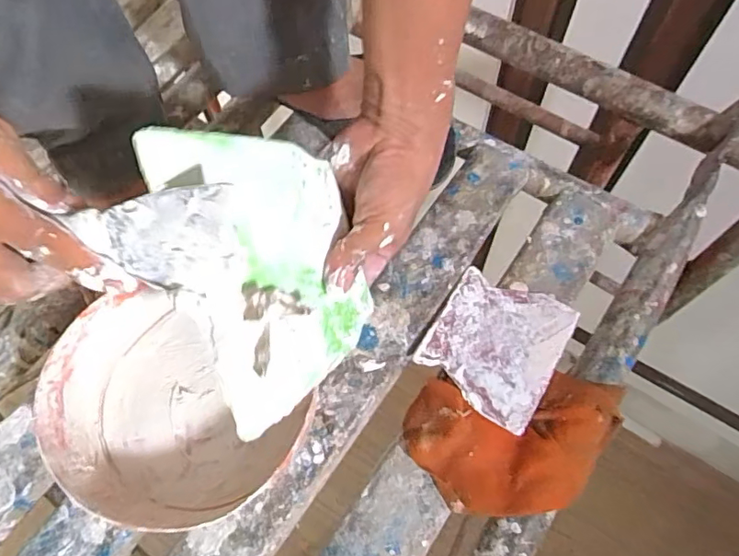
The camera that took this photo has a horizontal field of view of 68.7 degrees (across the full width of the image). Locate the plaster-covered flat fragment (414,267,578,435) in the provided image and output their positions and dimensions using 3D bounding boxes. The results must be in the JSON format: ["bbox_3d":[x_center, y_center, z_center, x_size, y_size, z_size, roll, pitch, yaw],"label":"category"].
[{"bbox_3d":[0.111,0.054,0.474,0.106,0.005,0.122,30,71,15],"label":"plaster-covered flat fragment"}]

